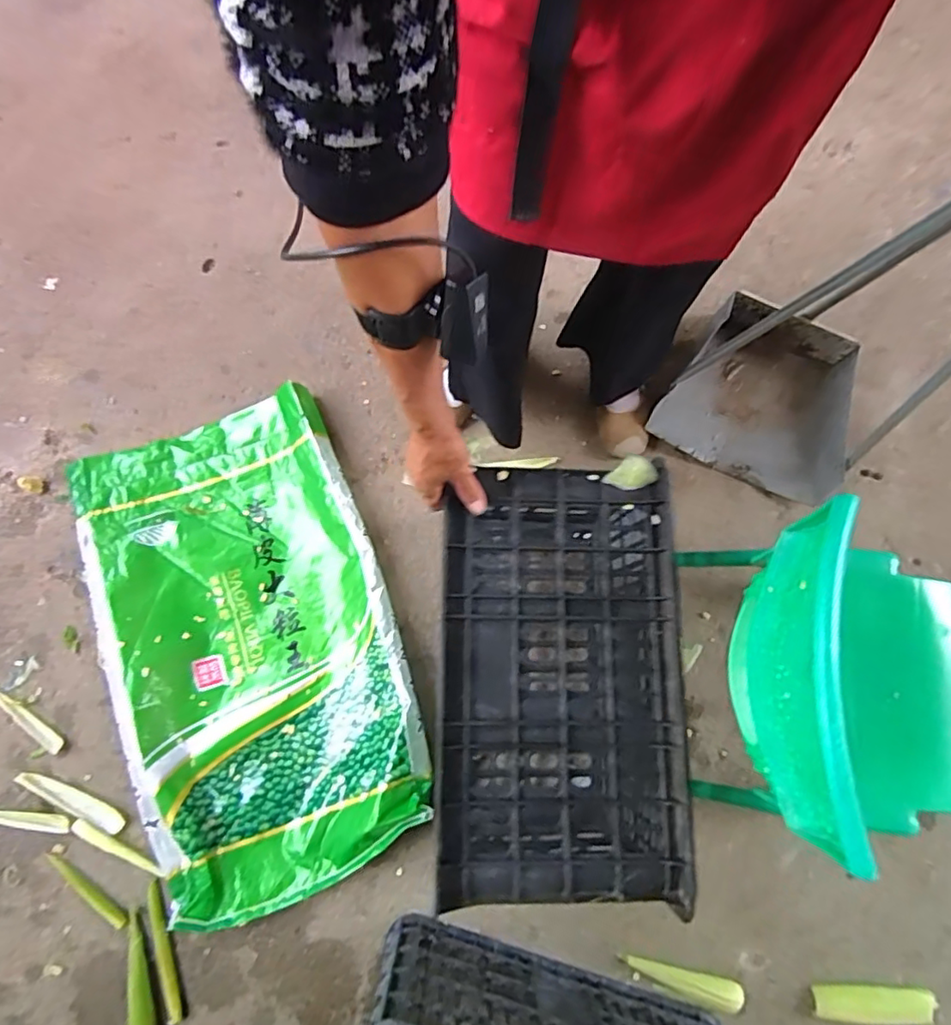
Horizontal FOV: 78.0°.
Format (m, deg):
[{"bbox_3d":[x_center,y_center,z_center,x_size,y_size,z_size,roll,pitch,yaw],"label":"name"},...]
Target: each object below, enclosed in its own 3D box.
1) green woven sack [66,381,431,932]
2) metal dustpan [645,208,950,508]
[{"bbox_3d":[-0.349,0.188,0.911,0.417,0.070,0.736,-20,77,-5],"label":"green woven sack"},{"bbox_3d":[0.500,-0.254,0.790,0.316,0.546,0.284,23,77,5],"label":"metal dustpan"}]

